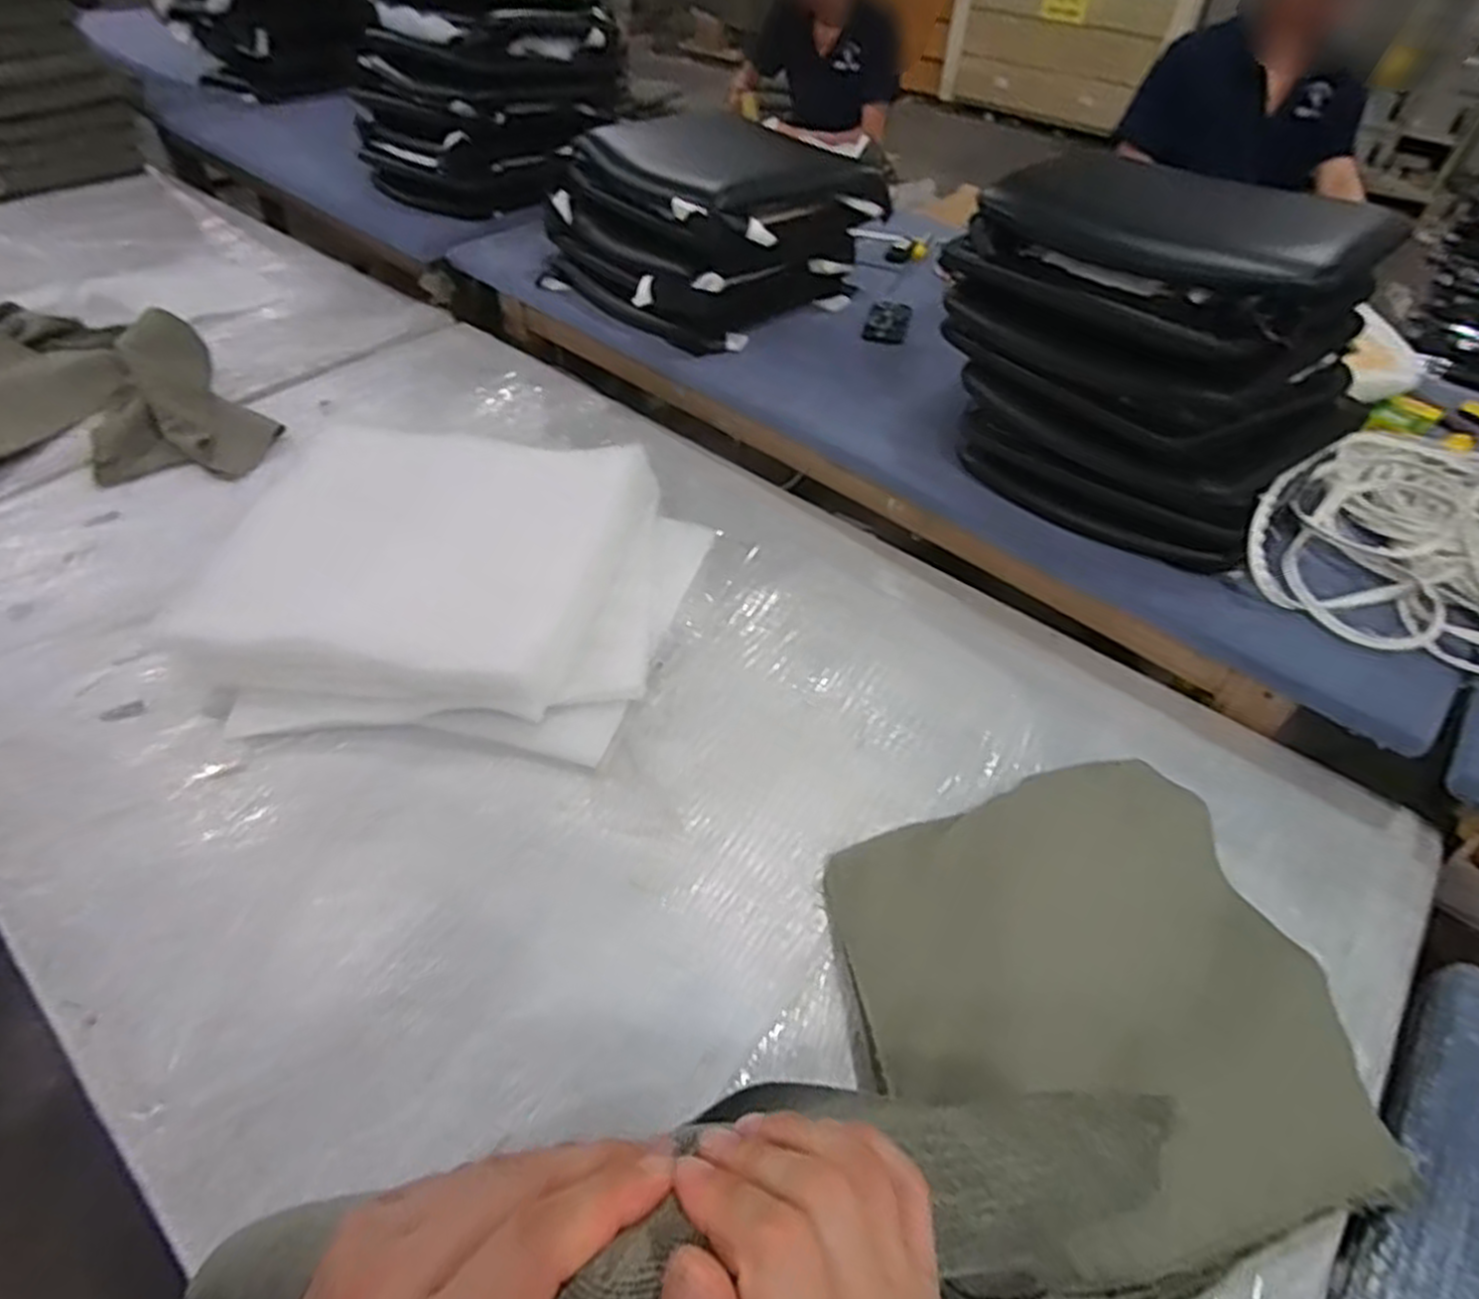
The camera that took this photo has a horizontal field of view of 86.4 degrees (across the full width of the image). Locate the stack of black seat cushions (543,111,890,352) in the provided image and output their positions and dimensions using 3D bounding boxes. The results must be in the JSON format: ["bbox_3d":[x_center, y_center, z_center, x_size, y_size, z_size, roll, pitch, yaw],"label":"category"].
[{"bbox_3d":[-0.028,-0.874,1.604,0.597,0.286,0.529,-34,56,-29],"label":"stack of black seat cushions"}]

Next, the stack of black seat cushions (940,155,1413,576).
[{"bbox_3d":[0.568,-0.422,1.120,0.520,0.360,0.336,35,55,27],"label":"stack of black seat cushions"}]

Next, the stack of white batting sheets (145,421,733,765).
[{"bbox_3d":[-0.430,-0.116,1.154,0.712,0.111,0.527,5,47,3],"label":"stack of white batting sheets"}]

